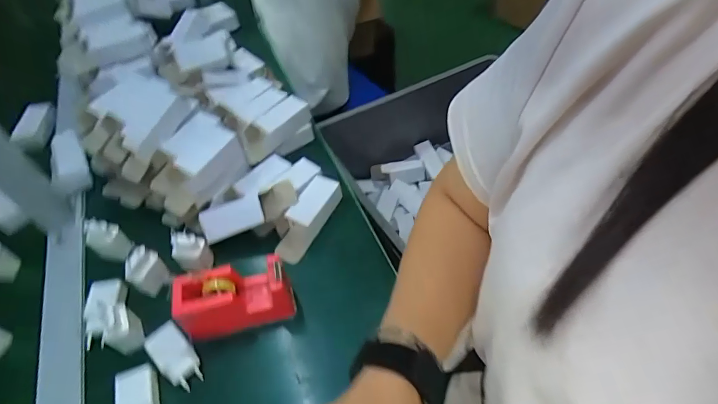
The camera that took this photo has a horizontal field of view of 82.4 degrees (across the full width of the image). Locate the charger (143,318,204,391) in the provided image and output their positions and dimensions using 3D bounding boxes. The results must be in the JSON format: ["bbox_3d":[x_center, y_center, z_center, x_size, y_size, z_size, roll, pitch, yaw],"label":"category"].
[{"bbox_3d":[-0.218,0.182,0.485,0.081,0.019,0.041,37,60,27],"label":"charger"}]

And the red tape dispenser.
[{"bbox_3d":[-0.151,0.118,0.504,0.133,0.072,0.055,-13,52,-10],"label":"red tape dispenser"}]

